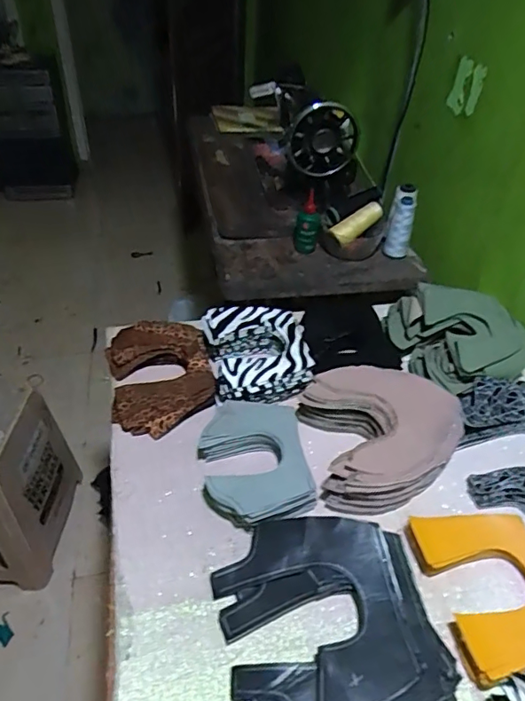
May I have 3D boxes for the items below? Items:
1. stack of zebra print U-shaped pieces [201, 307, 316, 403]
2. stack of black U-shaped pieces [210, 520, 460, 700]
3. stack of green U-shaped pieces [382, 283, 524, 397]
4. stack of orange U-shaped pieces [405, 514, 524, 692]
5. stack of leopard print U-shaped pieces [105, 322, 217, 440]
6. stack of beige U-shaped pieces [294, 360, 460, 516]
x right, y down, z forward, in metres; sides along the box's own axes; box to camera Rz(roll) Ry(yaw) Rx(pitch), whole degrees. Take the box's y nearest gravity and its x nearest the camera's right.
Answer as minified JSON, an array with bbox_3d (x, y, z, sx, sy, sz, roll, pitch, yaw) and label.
[{"bbox_3d":[-0.006,0.006,0.744,0.143,0.056,0.156,-4,43,-8],"label":"stack of zebra print U-shaped pieces"},{"bbox_3d":[0.060,0.255,0.499,0.187,0.038,0.205,-8,43,-12],"label":"stack of black U-shaped pieces"},{"bbox_3d":[0.294,-0.018,0.761,0.194,0.071,0.165,-3,43,-7],"label":"stack of green U-shaped pieces"},{"bbox_3d":[0.231,0.234,0.532,0.127,0.030,0.156,-10,44,-14],"label":"stack of orange U-shaped pieces"},{"bbox_3d":[-0.141,0.030,0.731,0.137,0.041,0.184,-9,44,-13],"label":"stack of leopard print U-shaped pieces"},{"bbox_3d":[0.150,0.099,0.656,0.184,0.058,0.181,-5,43,-10],"label":"stack of beige U-shaped pieces"}]

